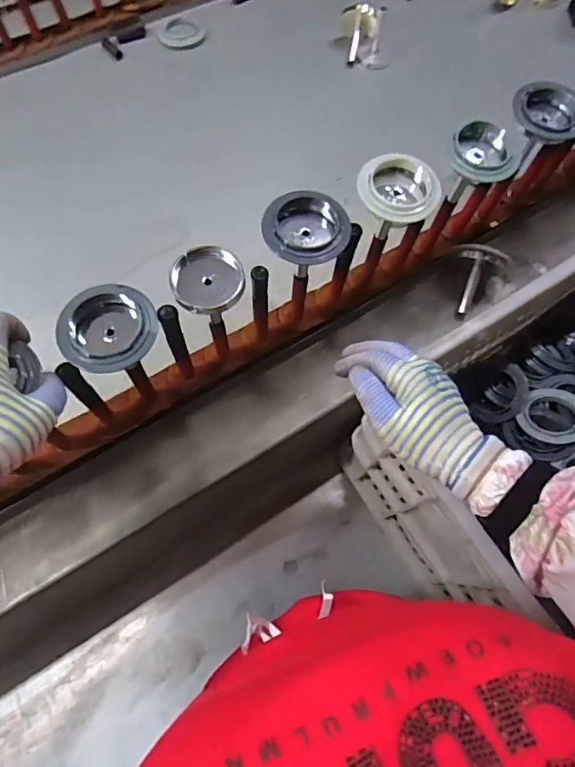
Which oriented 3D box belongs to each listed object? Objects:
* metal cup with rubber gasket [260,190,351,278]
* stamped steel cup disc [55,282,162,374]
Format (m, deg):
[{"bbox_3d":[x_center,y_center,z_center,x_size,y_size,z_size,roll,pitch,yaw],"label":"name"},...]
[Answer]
[{"bbox_3d":[0.018,-0.143,0.446,0.071,0.028,0.070,0,66,-1],"label":"metal cup with rubber gasket"},{"bbox_3d":[-0.148,-0.045,0.404,0.079,0.023,0.074,0,66,-1],"label":"stamped steel cup disc"}]

